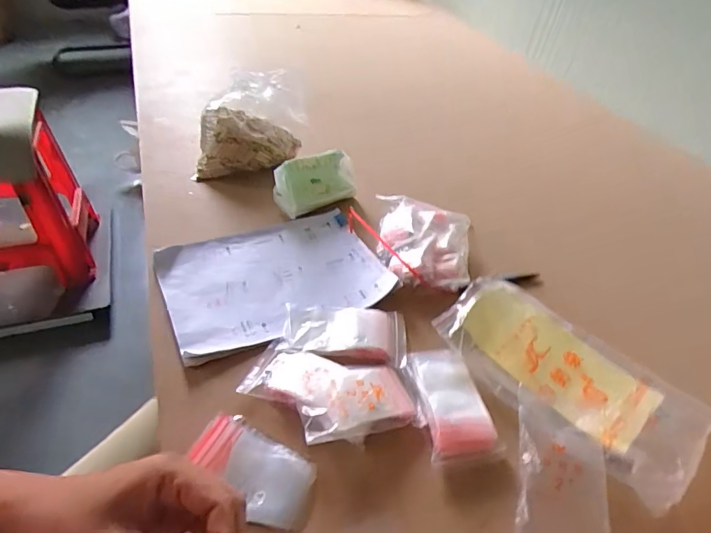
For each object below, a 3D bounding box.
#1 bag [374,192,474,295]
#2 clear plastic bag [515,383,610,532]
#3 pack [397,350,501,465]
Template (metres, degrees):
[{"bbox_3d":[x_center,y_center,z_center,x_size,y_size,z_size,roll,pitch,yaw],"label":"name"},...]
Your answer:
[{"bbox_3d":[0.105,-0.044,0.711,0.148,0.040,0.200,8,42,1],"label":"bag"},{"bbox_3d":[0.209,0.211,0.477,0.080,0.031,0.155,13,42,6],"label":"clear plastic bag"},{"bbox_3d":[0.102,0.150,0.526,0.082,0.028,0.142,-2,43,-9],"label":"pack"}]

